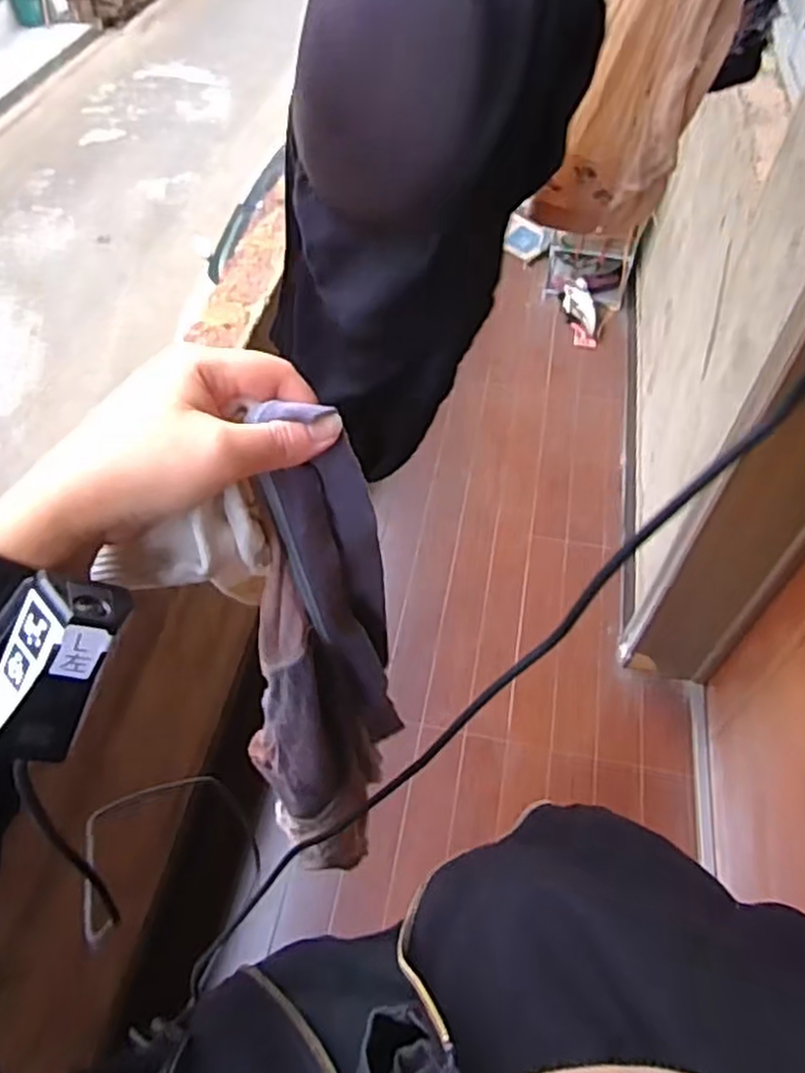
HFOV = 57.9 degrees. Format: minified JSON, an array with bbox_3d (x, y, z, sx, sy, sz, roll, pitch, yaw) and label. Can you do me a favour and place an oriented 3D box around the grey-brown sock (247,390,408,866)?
[{"bbox_3d":[-0.046,0.084,0.431,0.075,0.375,0.067,0,40,-2],"label":"grey-brown sock"}]

